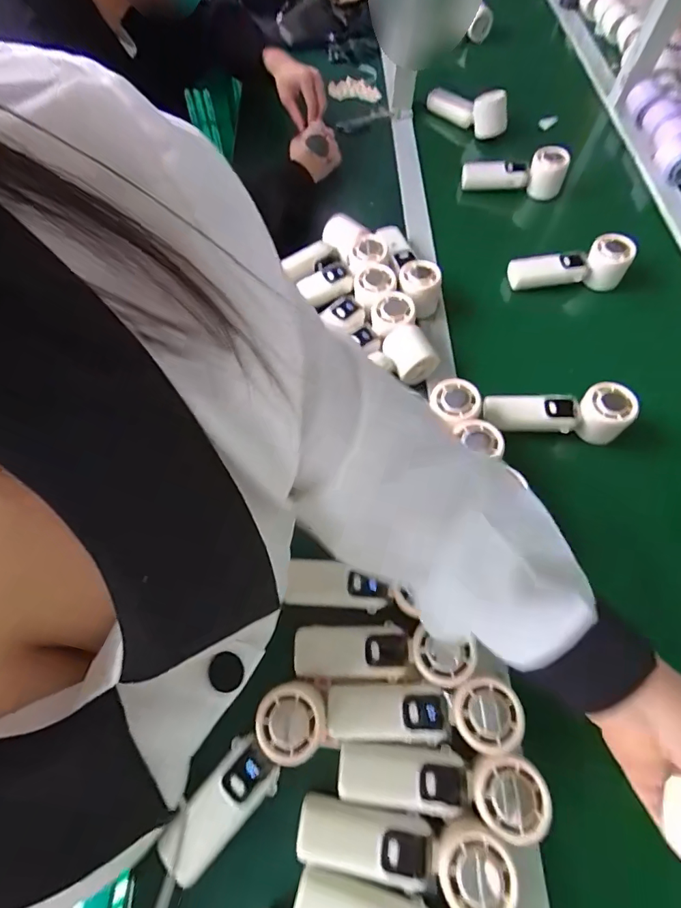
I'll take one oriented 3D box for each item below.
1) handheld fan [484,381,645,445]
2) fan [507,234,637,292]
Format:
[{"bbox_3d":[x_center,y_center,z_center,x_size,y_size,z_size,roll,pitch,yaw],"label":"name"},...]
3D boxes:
[{"bbox_3d":[0.261,-0.052,0.527,0.164,0.052,0.051,5,64,2],"label":"handheld fan"},{"bbox_3d":[0.330,-0.279,0.637,0.160,0.065,0.045,0,64,-1],"label":"fan"}]

